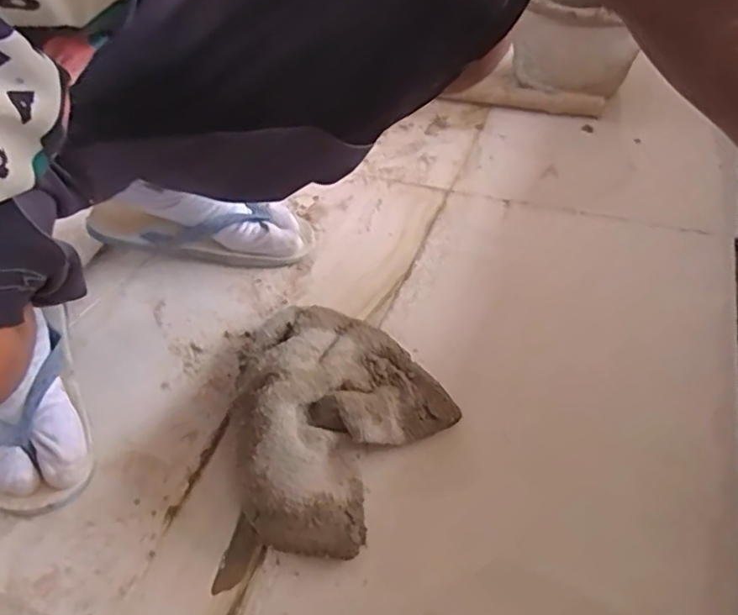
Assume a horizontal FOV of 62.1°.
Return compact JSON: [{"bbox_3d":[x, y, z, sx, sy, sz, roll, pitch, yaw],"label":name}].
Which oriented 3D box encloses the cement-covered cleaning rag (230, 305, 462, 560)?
[{"bbox_3d":[-0.040,0.082,0.523,0.201,0.073,0.232,-26,49,-22],"label":"cement-covered cleaning rag"}]

